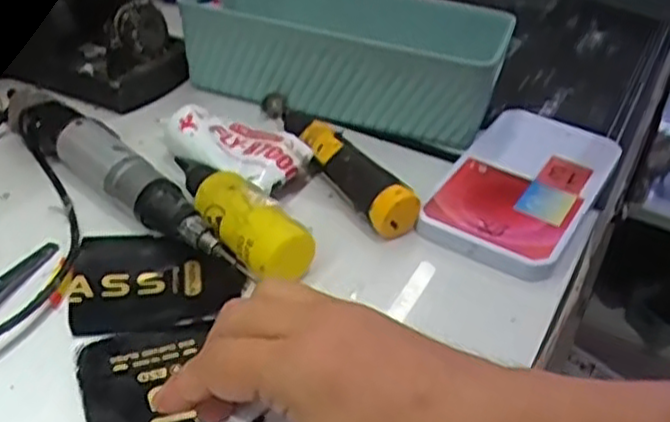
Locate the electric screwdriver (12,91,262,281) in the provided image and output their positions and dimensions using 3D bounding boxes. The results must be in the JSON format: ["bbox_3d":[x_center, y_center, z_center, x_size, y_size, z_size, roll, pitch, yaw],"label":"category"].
[{"bbox_3d":[-0.133,-0.023,0.459,0.216,0.033,0.032,29,43,28],"label":"electric screwdriver"}]

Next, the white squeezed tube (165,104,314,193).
[{"bbox_3d":[-0.068,-0.041,0.490,0.092,0.029,0.061,21,40,20],"label":"white squeezed tube"}]

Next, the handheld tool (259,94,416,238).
[{"bbox_3d":[0.000,-0.034,0.494,0.029,0.029,0.154,-20,44,-30],"label":"handheld tool"}]

